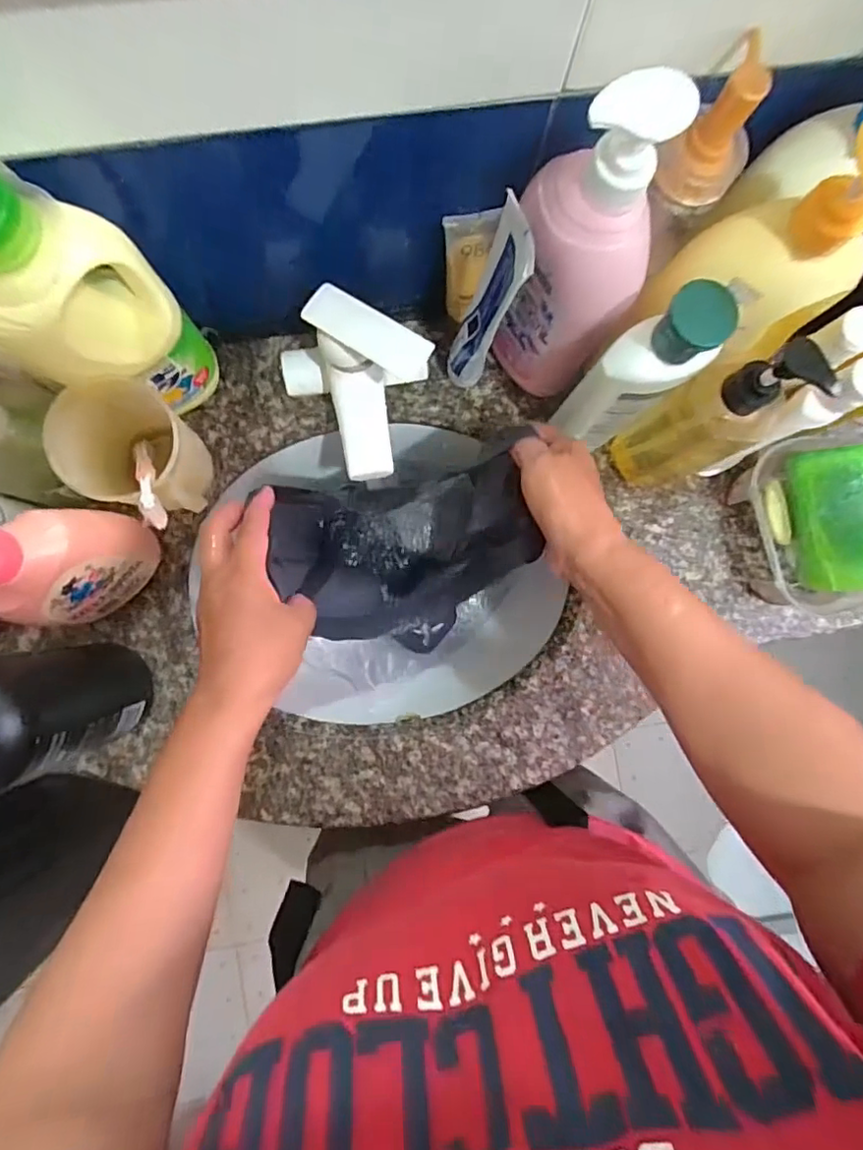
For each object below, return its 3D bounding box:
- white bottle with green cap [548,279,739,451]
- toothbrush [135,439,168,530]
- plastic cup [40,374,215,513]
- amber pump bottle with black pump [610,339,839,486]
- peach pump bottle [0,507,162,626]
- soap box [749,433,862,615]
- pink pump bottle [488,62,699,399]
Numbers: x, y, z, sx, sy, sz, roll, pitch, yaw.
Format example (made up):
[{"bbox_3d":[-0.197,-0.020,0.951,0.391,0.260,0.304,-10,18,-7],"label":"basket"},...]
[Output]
[{"bbox_3d":[0.141,-0.135,0.432,0.079,0.217,0.048,-37,89,-4],"label":"white bottle with green cap"},{"bbox_3d":[-0.207,-0.070,0.424,0.011,0.159,0.022,-39,127,-4],"label":"toothbrush"},{"bbox_3d":[-0.225,-0.091,0.455,0.101,0.097,0.083,14,86,-2],"label":"plastic cup"},{"bbox_3d":[0.206,-0.114,0.444,0.052,0.216,0.060,-27,88,-4],"label":"amber pump bottle with black pump"},{"bbox_3d":[-0.262,-0.007,0.389,0.099,0.193,0.046,-45,90,-4],"label":"peach pump bottle"},{"bbox_3d":[0.328,-0.040,0.507,0.082,0.091,0.150,-12,87,-4],"label":"soap box"},{"bbox_3d":[0.094,-0.203,0.411,0.083,0.269,0.065,18,86,-2],"label":"pink pump bottle"}]

